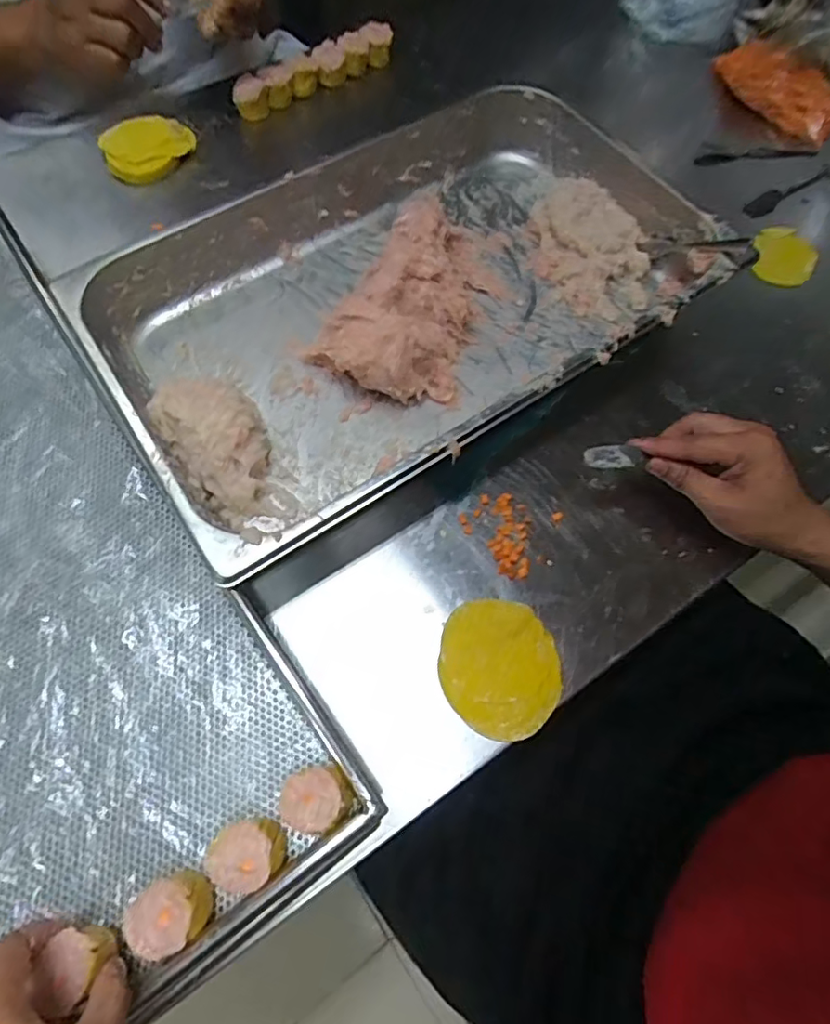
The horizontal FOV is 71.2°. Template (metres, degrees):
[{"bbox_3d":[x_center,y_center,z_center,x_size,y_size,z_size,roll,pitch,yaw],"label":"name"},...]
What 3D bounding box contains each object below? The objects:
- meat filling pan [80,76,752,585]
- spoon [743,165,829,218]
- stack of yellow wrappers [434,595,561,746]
[{"bbox_3d":[-0.002,-0.194,0.518,0.513,0.094,0.312,-33,70,-15],"label":"meat filling pan"},{"bbox_3d":[0.429,-0.366,0.658,0.135,0.016,0.021,-26,68,-12],"label":"spoon"},{"bbox_3d":[0.061,0.113,0.425,0.083,0.013,0.097,-13,71,-5],"label":"stack of yellow wrappers"}]

